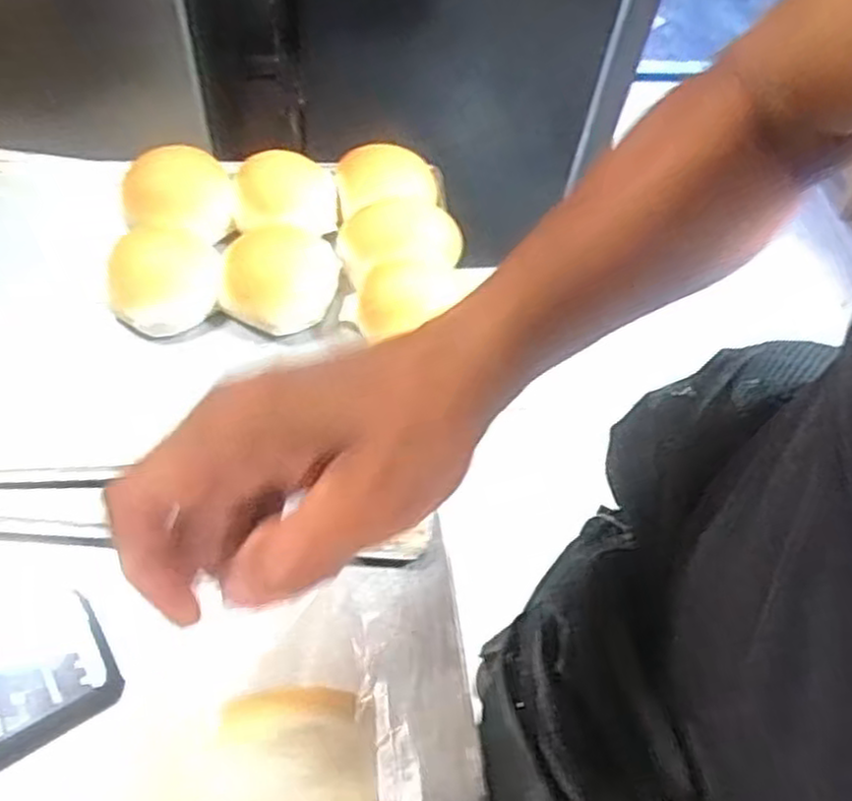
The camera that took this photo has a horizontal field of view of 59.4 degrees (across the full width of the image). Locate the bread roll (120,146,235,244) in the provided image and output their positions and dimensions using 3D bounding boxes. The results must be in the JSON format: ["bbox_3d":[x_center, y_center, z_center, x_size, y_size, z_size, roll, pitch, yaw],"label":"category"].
[{"bbox_3d":[-0.210,-0.179,0.635,0.086,0.045,0.082,-11,58,-12],"label":"bread roll"}]

